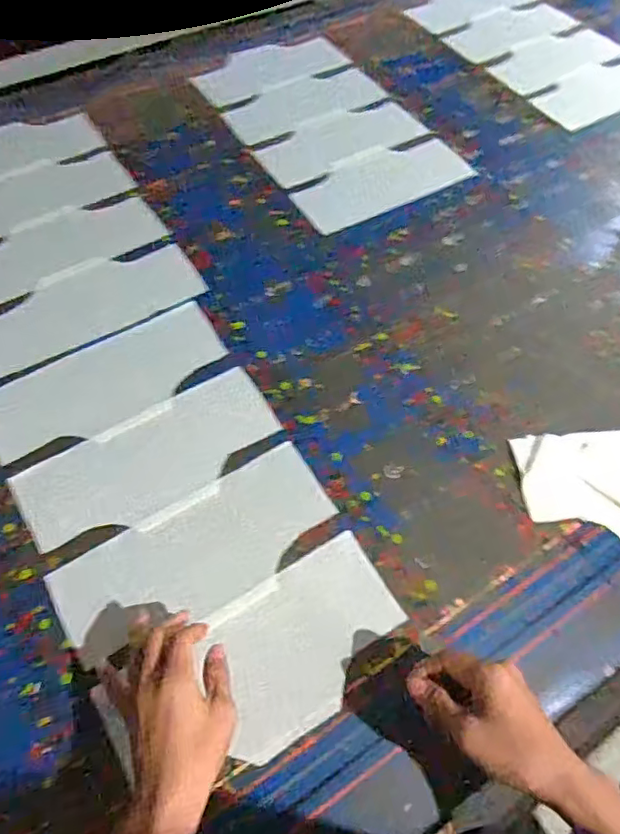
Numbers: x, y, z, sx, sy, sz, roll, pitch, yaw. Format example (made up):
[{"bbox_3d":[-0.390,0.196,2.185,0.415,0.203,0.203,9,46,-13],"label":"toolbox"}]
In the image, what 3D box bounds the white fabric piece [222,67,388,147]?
[{"bbox_3d":[-0.011,-0.554,0.998,0.273,0.004,0.118,-26,64,-14],"label":"white fabric piece"}]

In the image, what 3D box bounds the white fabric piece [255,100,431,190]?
[{"bbox_3d":[0.051,-0.466,0.949,0.280,0.007,0.122,-27,65,-15],"label":"white fabric piece"}]

